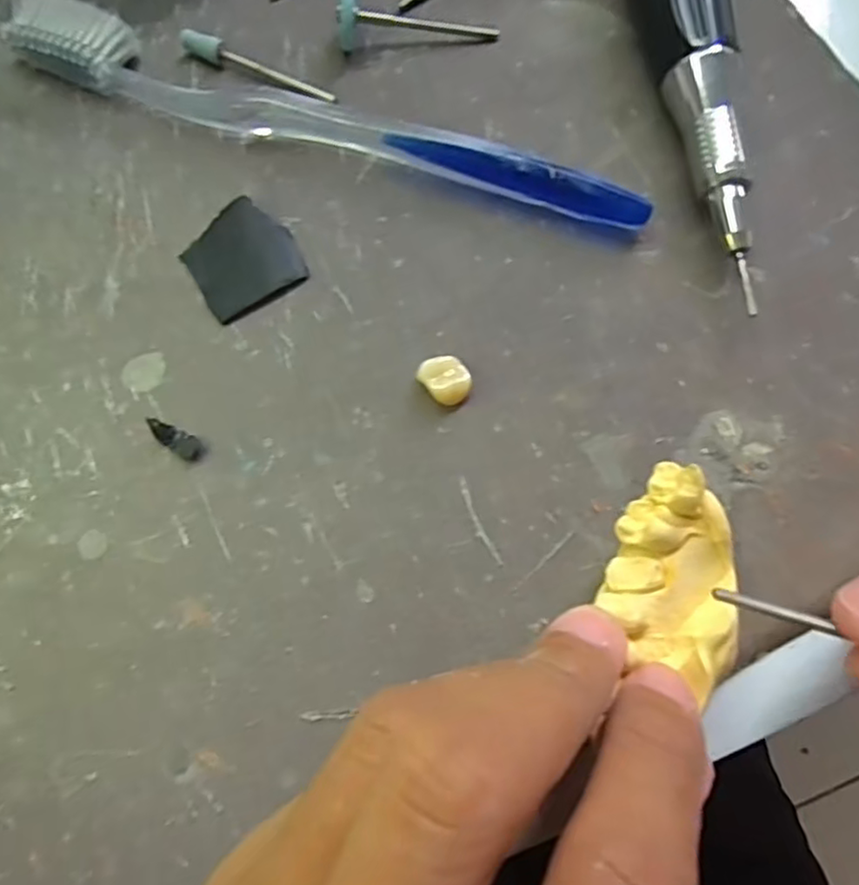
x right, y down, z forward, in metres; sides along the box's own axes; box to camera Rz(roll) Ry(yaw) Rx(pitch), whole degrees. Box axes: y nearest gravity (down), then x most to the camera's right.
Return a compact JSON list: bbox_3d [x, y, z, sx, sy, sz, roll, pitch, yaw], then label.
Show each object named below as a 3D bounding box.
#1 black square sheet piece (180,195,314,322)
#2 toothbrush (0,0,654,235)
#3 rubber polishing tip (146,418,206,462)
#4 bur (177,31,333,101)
[{"bbox_3d":[-0.050,-0.049,0.167,0.027,0.004,0.029,-31,76,-7],"label":"black square sheet piece"},{"bbox_3d":[-0.031,-0.089,0.170,0.182,0.019,0.017,20,75,7],"label":"toothbrush"},{"bbox_3d":[-0.061,-0.001,0.153,0.014,0.005,0.006,31,77,9],"label":"rubber polishing tip"},{"bbox_3d":[-0.050,-0.108,0.183,0.049,0.007,0.007,25,76,9],"label":"bur"}]

